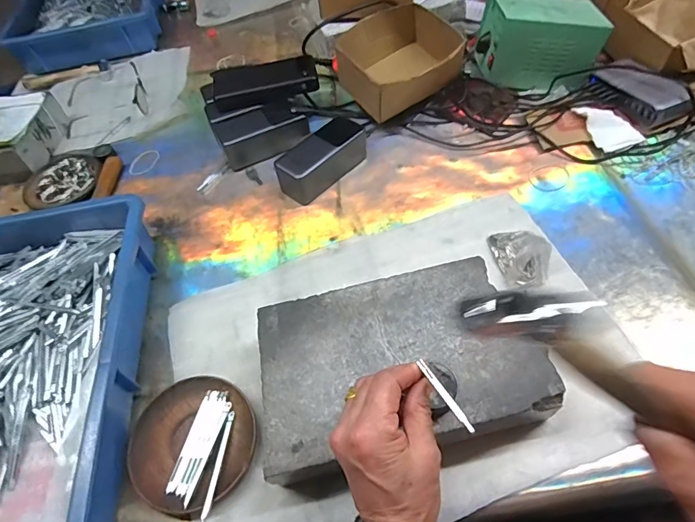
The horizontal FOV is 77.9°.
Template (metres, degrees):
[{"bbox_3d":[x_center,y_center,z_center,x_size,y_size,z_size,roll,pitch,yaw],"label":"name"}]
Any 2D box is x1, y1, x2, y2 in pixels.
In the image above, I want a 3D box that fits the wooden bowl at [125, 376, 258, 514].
[{"bbox_3d":[-0.144,0.167,0.401,0.117,0.016,0.114,-3,54,4],"label":"wooden bowl"}]

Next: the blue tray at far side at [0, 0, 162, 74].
[{"bbox_3d":[-0.568,-0.590,0.970,0.294,0.065,0.481,-12,54,-3],"label":"blue tray at far side"}]

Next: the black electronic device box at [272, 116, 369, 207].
[{"bbox_3d":[-0.034,-0.138,0.583,0.058,0.054,0.125,35,64,27],"label":"black electronic device box"}]

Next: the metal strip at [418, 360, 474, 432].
[{"bbox_3d":[0.065,0.089,0.285,0.005,0.004,0.057,-26,52,-13],"label":"metal strip"}]

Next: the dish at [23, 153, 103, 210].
[{"bbox_3d":[-0.416,-0.123,0.639,0.109,0.011,0.115,-3,54,4],"label":"dish"}]

